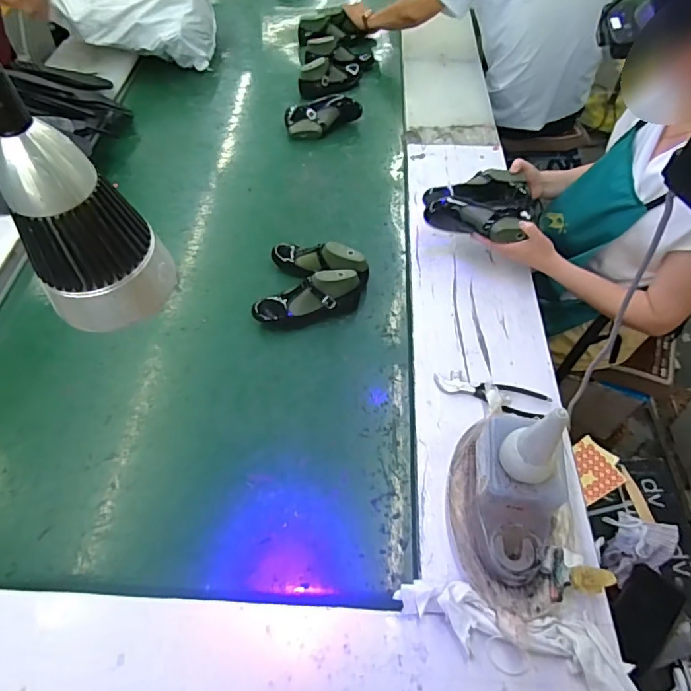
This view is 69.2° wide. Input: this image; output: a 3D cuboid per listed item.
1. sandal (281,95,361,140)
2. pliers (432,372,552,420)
[{"bbox_3d":[-0.064,-0.655,1.432,0.210,0.067,0.088,-14,55,-11],"label":"sandal"},{"bbox_3d":[0.247,0.079,0.854,0.191,0.030,0.063,18,56,11],"label":"pliers"}]

